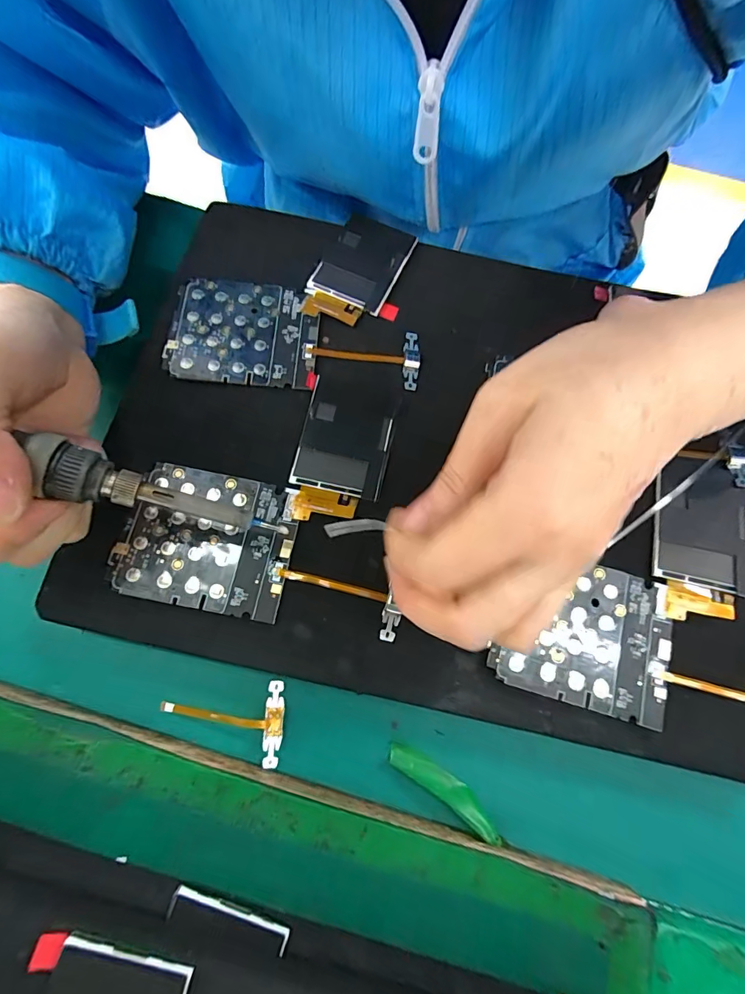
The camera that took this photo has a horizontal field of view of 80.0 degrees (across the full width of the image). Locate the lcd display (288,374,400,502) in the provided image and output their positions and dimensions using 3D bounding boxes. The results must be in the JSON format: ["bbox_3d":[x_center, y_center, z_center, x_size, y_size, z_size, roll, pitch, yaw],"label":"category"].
[{"bbox_3d":[-0.013,-0.030,0.221,0.043,0.004,0.058,12,74,1],"label":"lcd display"}]

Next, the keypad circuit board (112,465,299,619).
[{"bbox_3d":[-0.075,0.018,0.202,0.071,0.006,0.061,12,74,1],"label":"keypad circuit board"}]

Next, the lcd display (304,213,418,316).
[{"bbox_3d":[-0.005,-0.133,0.253,0.043,0.004,0.059,24,75,6],"label":"lcd display"}]

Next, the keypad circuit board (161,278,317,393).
[{"bbox_3d":[-0.068,-0.088,0.236,0.074,0.007,0.060,5,74,-1],"label":"keypad circuit board"}]

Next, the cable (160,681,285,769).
[{"bbox_3d":[-0.069,0.102,0.203,0.056,0.007,0.035,2,74,-2],"label":"cable"}]

